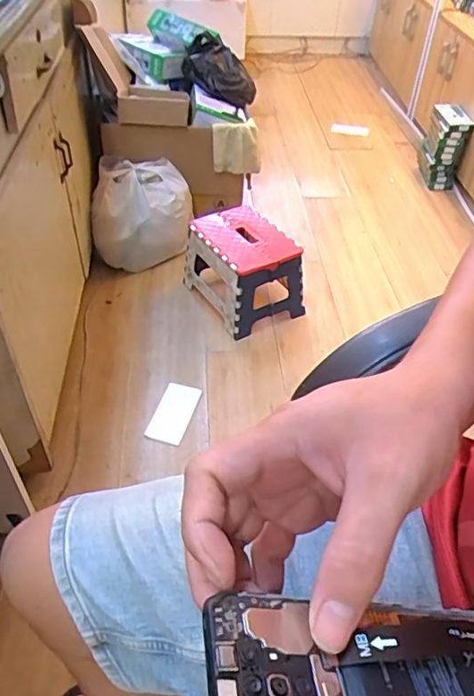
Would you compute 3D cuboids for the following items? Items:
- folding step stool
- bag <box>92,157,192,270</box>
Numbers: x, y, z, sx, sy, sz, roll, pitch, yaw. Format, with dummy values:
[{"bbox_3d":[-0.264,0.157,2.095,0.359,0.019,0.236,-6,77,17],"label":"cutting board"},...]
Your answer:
[{"bbox_3d":[0.014,-0.210,1.496,0.218,0.224,0.296,-26,50,-25],"label":"folding step stool"},{"bbox_3d":[-0.292,-0.411,1.683,0.299,0.259,0.260,-4,44,-6],"label":"bag"}]

